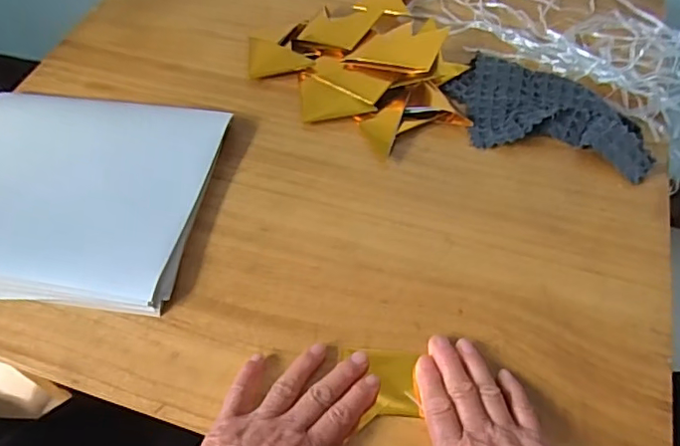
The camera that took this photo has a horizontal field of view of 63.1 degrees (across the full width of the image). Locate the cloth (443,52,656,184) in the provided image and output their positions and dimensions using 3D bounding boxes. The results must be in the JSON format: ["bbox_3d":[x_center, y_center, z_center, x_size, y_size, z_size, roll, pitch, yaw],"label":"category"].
[{"bbox_3d":[0.205,-0.104,0.552,0.205,0.026,0.108,29,61,19],"label":"cloth"}]

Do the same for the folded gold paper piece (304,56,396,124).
[{"bbox_3d":[0.004,-0.146,0.590,0.091,0.019,0.082,-1,55,1],"label":"folded gold paper piece"}]

